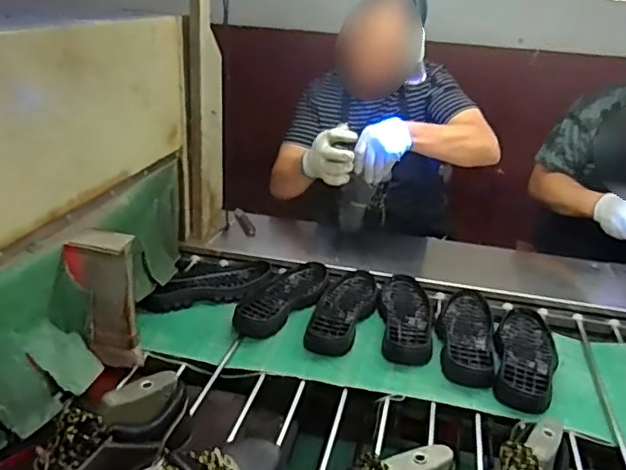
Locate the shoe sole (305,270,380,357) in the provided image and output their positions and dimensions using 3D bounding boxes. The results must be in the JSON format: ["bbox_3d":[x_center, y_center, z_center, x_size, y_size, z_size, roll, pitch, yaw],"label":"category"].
[{"bbox_3d":[0.058,0.144,1.129,0.099,0.033,0.258,13,27,19],"label":"shoe sole"}]

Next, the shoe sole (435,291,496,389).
[{"bbox_3d":[0.282,0.179,1.081,0.098,0.031,0.281,9,26,11],"label":"shoe sole"}]

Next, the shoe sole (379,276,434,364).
[{"bbox_3d":[0.178,0.157,1.118,0.097,0.027,0.263,7,26,7],"label":"shoe sole"}]

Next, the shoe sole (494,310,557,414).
[{"bbox_3d":[0.378,0.214,1.031,0.105,0.031,0.292,14,28,20],"label":"shoe sole"}]

